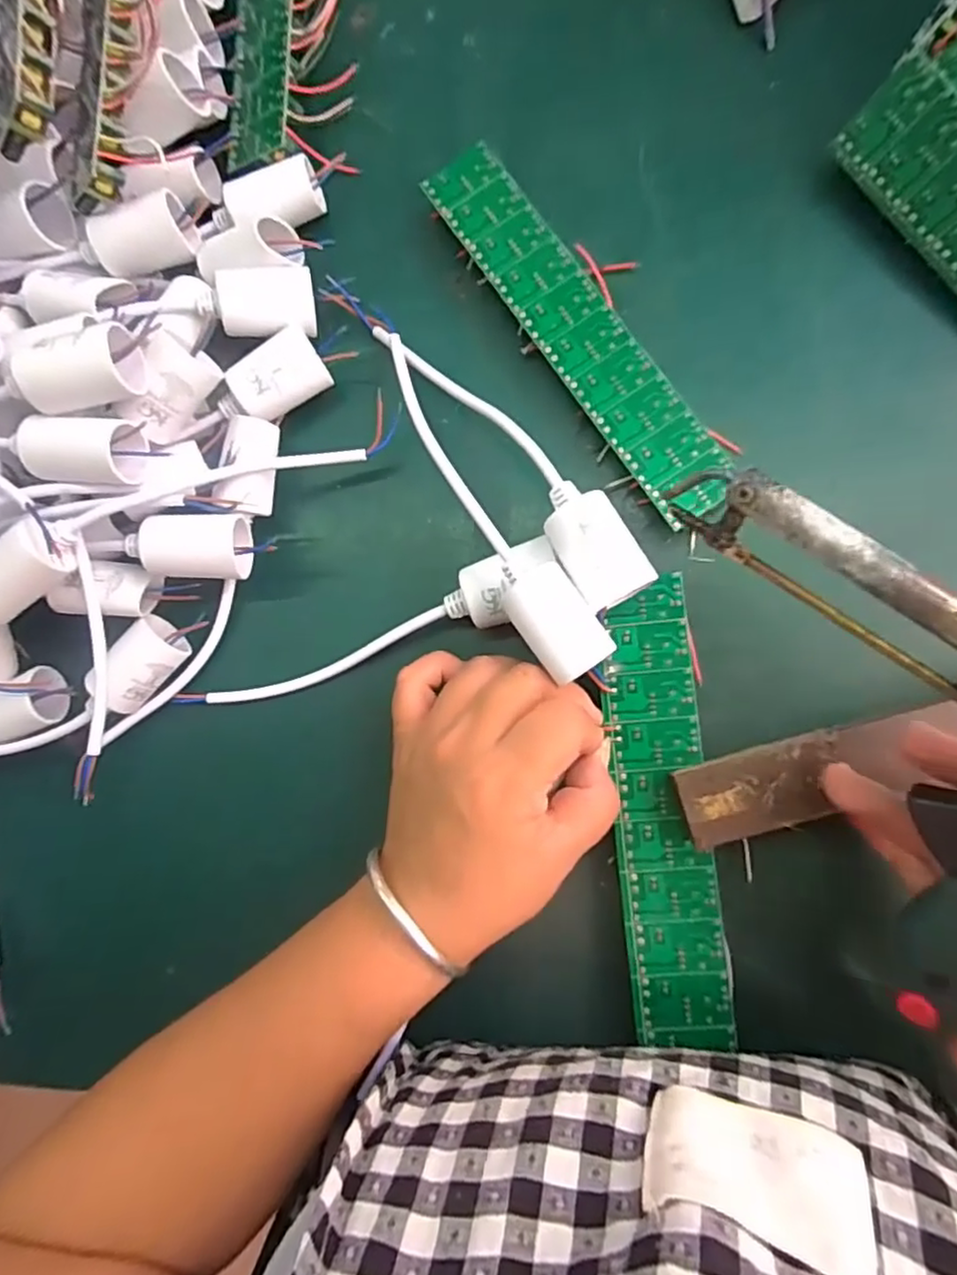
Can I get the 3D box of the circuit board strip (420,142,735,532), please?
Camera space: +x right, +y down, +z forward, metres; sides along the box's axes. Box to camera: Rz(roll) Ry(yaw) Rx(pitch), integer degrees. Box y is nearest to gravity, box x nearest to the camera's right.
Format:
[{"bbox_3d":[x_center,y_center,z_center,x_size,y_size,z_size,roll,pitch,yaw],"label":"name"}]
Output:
[{"bbox_3d":[0.043,-0.139,0.295,0.037,0.015,0.193,-33,82,7],"label":"circuit board strip"}]

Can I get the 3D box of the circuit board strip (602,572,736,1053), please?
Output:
[{"bbox_3d":[0.077,0.070,0.269,0.037,0.005,0.185,-4,84,8],"label":"circuit board strip"}]

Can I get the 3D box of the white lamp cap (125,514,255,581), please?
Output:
[{"bbox_3d":[-0.132,-0.041,0.300,0.053,0.033,0.028,2,87,10],"label":"white lamp cap"}]

